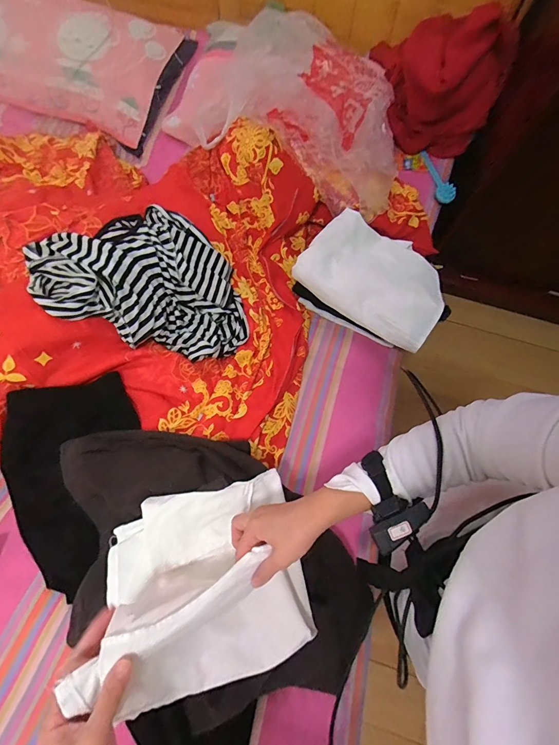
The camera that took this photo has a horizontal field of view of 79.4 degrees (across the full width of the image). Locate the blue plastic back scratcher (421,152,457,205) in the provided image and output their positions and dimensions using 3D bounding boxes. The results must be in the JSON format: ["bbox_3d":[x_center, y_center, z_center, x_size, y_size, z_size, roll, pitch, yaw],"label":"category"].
[{"bbox_3d":[0.478,-0.596,1.029,0.030,0.055,0.171,-25,79,-3],"label":"blue plastic back scratcher"}]

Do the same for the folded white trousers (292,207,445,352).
[{"bbox_3d":[0.240,-0.240,0.842,0.357,0.057,0.234,34,81,8],"label":"folded white trousers"}]

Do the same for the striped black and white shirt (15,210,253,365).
[{"bbox_3d":[-0.283,-0.214,0.772,0.474,0.080,0.320,24,78,-21],"label":"striped black and white shirt"}]

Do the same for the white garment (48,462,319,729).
[{"bbox_3d":[-0.111,0.286,0.426,0.271,0.211,0.233,-14,79,-1],"label":"white garment"}]

